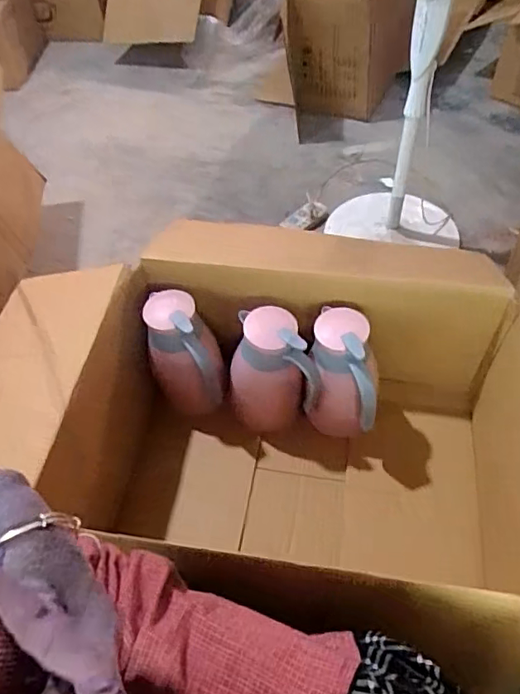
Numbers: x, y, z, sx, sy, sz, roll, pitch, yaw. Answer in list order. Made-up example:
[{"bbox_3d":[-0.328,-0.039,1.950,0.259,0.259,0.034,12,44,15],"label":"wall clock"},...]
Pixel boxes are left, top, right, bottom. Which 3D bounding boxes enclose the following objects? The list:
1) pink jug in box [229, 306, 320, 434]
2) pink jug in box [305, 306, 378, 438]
[{"bbox_3d":[0.021,0.042,0.944,0.151,0.217,0.107,-5,52,1],"label":"pink jug in box"},{"bbox_3d":[0.149,0.055,0.944,0.115,0.240,0.124,8,54,11],"label":"pink jug in box"}]

